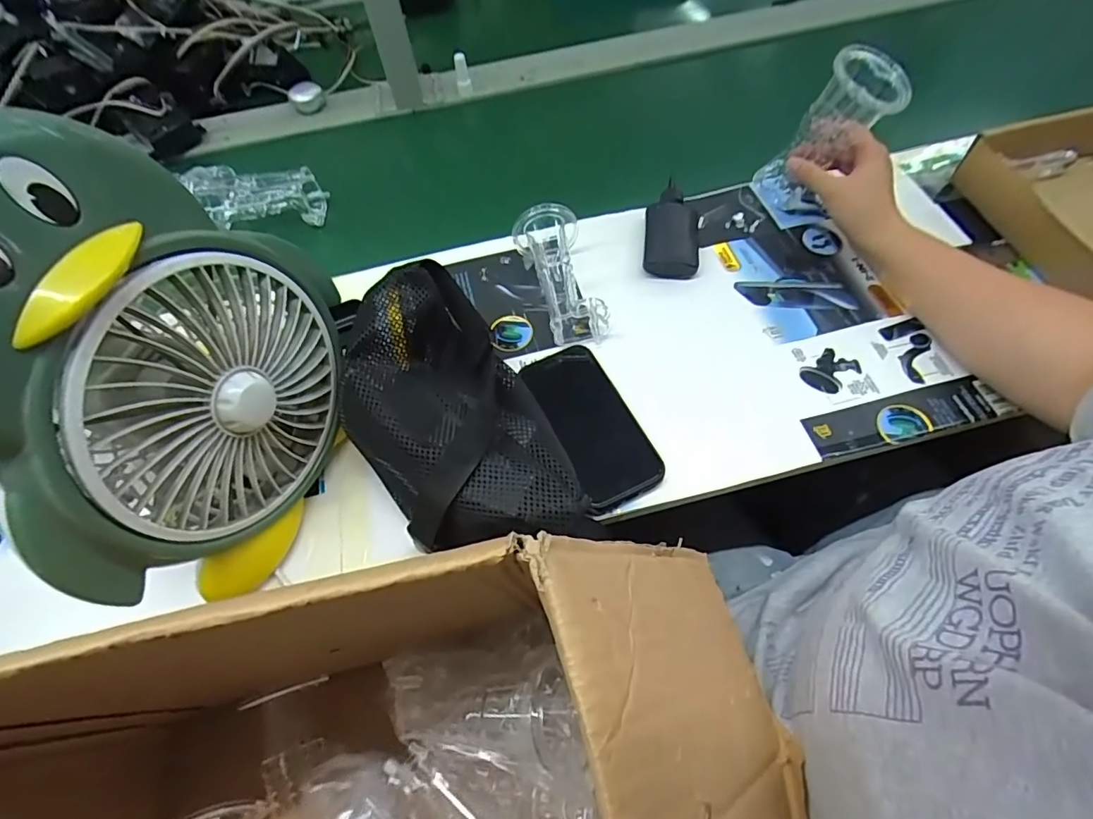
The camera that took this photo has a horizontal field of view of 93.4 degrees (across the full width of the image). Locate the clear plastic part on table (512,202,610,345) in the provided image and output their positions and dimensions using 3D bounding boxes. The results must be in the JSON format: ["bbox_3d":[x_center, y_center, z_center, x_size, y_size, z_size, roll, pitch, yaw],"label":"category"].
[{"bbox_3d":[0.014,-0.144,0.512,0.063,0.062,0.157,-17,60,-6],"label":"clear plastic part on table"}]

